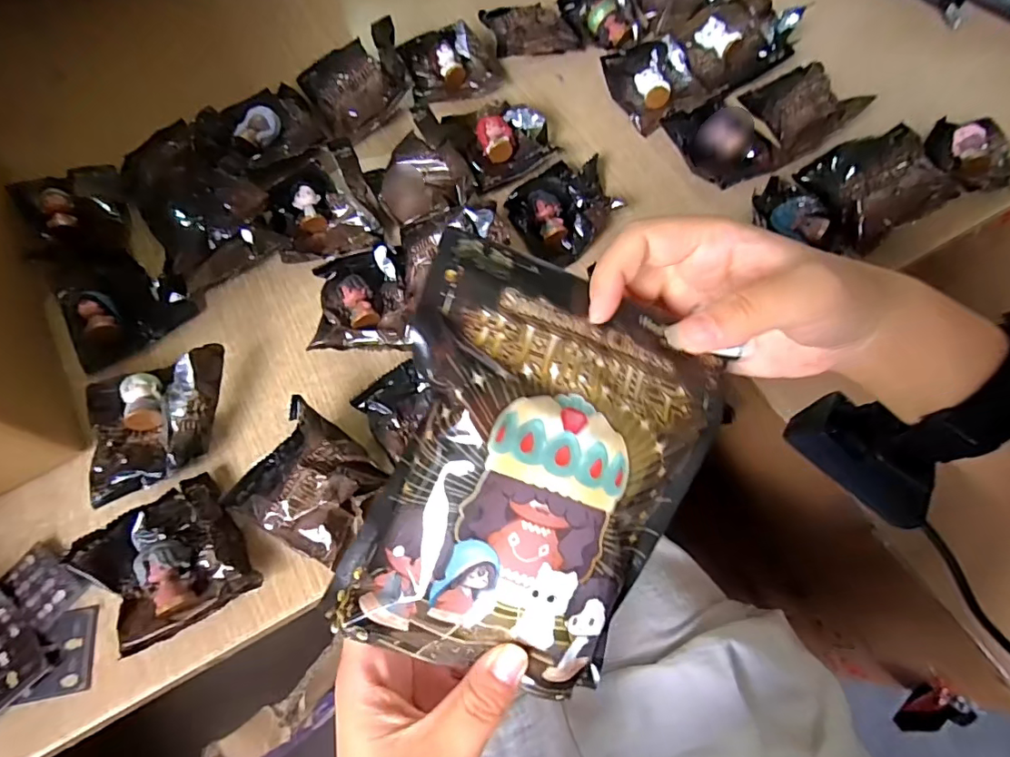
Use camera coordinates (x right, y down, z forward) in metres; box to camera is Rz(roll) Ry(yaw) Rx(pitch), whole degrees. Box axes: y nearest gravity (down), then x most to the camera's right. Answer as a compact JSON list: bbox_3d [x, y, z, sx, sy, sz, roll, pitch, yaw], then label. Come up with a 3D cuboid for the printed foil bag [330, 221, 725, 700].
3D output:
[{"bbox_3d":[0.013,0.036,0.194,0.122,0.024,0.151,22,83,-11],"label":"printed foil bag"}]

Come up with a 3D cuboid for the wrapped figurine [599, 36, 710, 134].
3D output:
[{"bbox_3d":[0.140,-0.269,0.471,0.076,0.029,0.076,-22,68,-10],"label":"wrapped figurine"}]

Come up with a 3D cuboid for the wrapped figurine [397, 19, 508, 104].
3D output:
[{"bbox_3d":[-0.051,-0.296,0.480,0.086,0.033,0.075,-14,67,-7],"label":"wrapped figurine"}]

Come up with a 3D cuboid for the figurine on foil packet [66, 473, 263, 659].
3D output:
[{"bbox_3d":[-0.199,0.108,0.305,0.076,0.035,0.076,-33,71,-14],"label":"figurine on foil packet"}]

